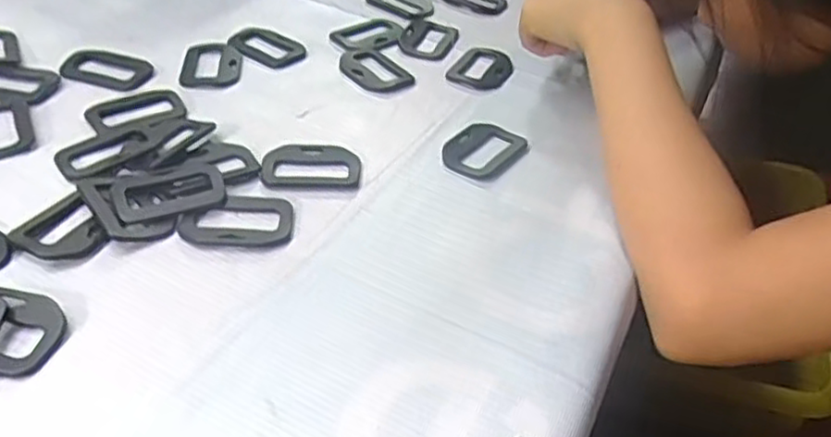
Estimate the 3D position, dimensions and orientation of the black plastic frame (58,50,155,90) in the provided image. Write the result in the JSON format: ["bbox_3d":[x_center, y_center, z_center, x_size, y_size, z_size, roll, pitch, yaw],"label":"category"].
[{"bbox_3d":[-0.224,-0.110,0.505,0.054,0.006,0.040,14,40,8],"label":"black plastic frame"}]

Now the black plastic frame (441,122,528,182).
[{"bbox_3d":[0.045,-0.046,0.470,0.045,0.005,0.063,29,45,24],"label":"black plastic frame"}]

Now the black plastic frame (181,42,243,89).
[{"bbox_3d":[-0.153,-0.116,0.523,0.041,0.006,0.060,0,41,-9],"label":"black plastic frame"}]

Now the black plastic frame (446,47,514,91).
[{"bbox_3d":[0.052,-0.122,0.557,0.046,0.007,0.068,16,41,10],"label":"black plastic frame"}]

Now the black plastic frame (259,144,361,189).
[{"bbox_3d":[-0.066,-0.034,0.439,0.061,0.004,0.044,2,40,-7],"label":"black plastic frame"}]

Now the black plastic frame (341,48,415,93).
[{"bbox_3d":[-0.033,-0.116,0.538,0.041,0.004,0.067,-28,51,-35],"label":"black plastic frame"}]

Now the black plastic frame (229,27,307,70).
[{"bbox_3d":[-0.118,-0.137,0.553,0.057,0.006,0.041,22,42,17],"label":"black plastic frame"}]

